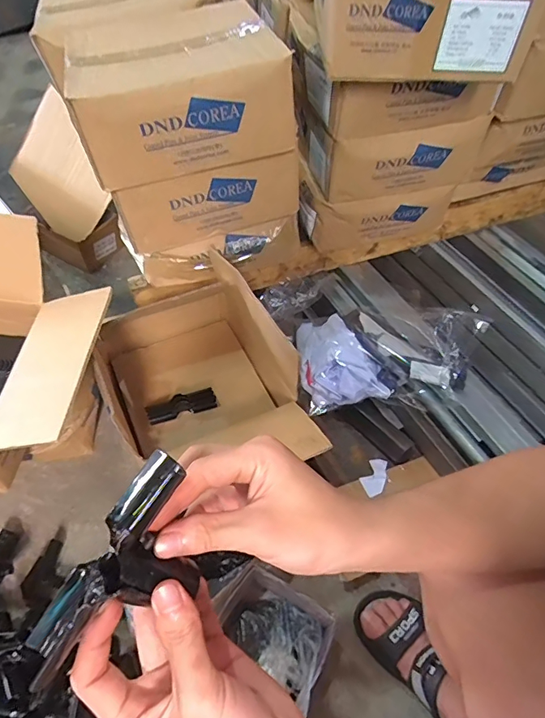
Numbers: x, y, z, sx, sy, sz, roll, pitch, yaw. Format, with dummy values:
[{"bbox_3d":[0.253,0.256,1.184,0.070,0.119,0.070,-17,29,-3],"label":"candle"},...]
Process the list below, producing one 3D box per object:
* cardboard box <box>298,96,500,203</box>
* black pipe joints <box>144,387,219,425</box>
[{"bbox_3d":[0.246,-0.420,0.896,0.353,0.127,0.177,-10,54,-10],"label":"cardboard box"},{"bbox_3d":[-0.174,0.088,0.877,0.131,0.027,0.038,-14,54,-13],"label":"black pipe joints"}]

